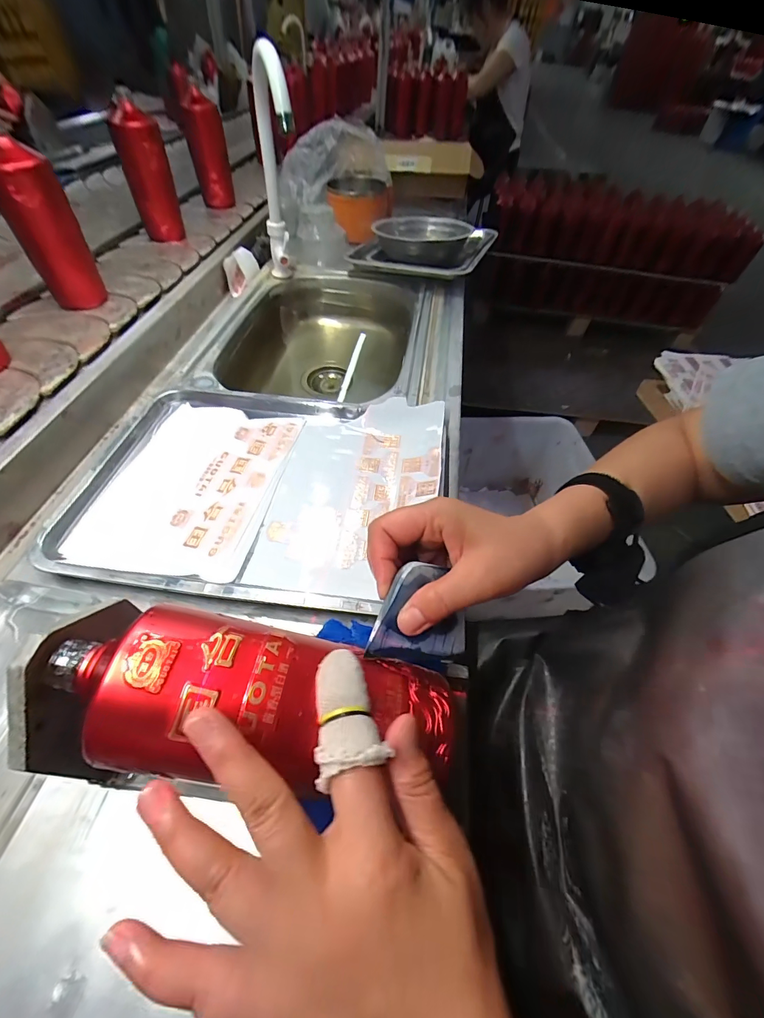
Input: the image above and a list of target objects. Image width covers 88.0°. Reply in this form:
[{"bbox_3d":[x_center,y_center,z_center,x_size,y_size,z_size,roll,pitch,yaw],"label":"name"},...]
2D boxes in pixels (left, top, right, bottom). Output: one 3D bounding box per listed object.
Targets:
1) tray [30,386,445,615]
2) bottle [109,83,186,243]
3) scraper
[{"bbox_3d":[-0.126,-0.030,0.434,0.367,0.034,0.277,9,53,-1],"label":"tray"},{"bbox_3d":[-0.421,-0.605,0.717,0.082,0.193,0.068,-18,58,-19],"label":"bottle"},{"bbox_3d":[0.027,0.065,0.251,0.073,0.006,0.056,12,88,-32],"label":"scraper"}]

